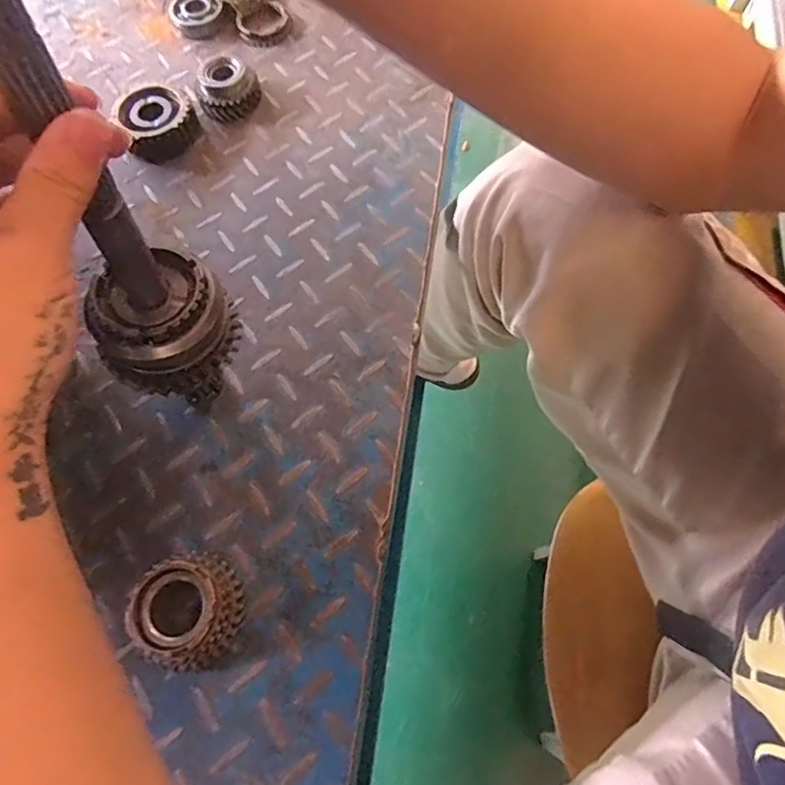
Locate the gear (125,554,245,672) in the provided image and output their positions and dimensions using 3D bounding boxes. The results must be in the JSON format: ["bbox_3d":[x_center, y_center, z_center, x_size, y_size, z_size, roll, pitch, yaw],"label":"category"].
[{"bbox_3d":[-0.117,0.126,0.313,0.057,0.034,0.057,-11,68,-4],"label":"gear"}]

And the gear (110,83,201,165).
[{"bbox_3d":[-0.206,-0.236,0.478,0.067,0.027,0.059,26,70,11],"label":"gear"}]

